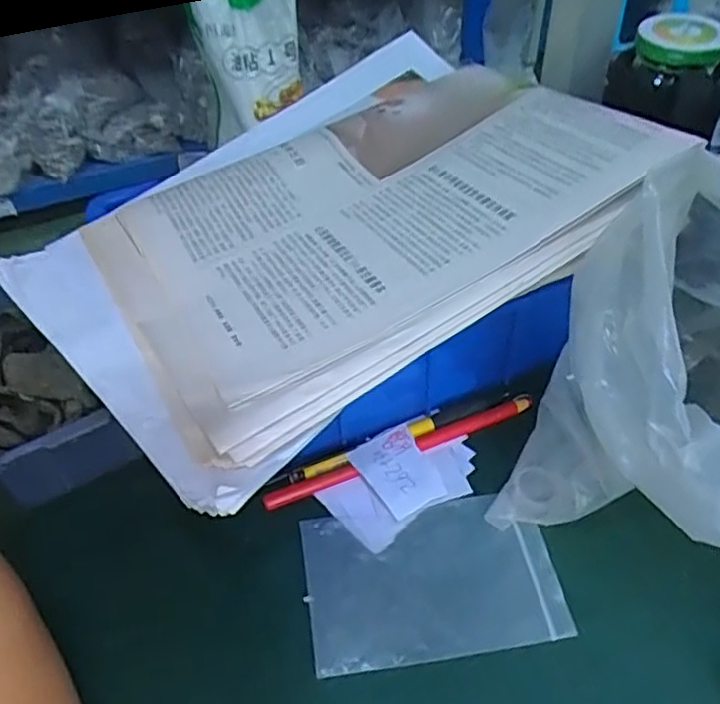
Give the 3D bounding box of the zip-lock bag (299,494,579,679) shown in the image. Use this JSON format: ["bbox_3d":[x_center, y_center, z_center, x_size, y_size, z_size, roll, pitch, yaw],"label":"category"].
[{"bbox_3d":[0.035,0.114,0.332,0.122,0.008,0.077,-8,47,-4],"label":"zip-lock bag"}]

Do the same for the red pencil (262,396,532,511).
[{"bbox_3d":[0.024,0.057,0.378,0.164,0.005,0.009,-18,48,-14],"label":"red pencil"}]

